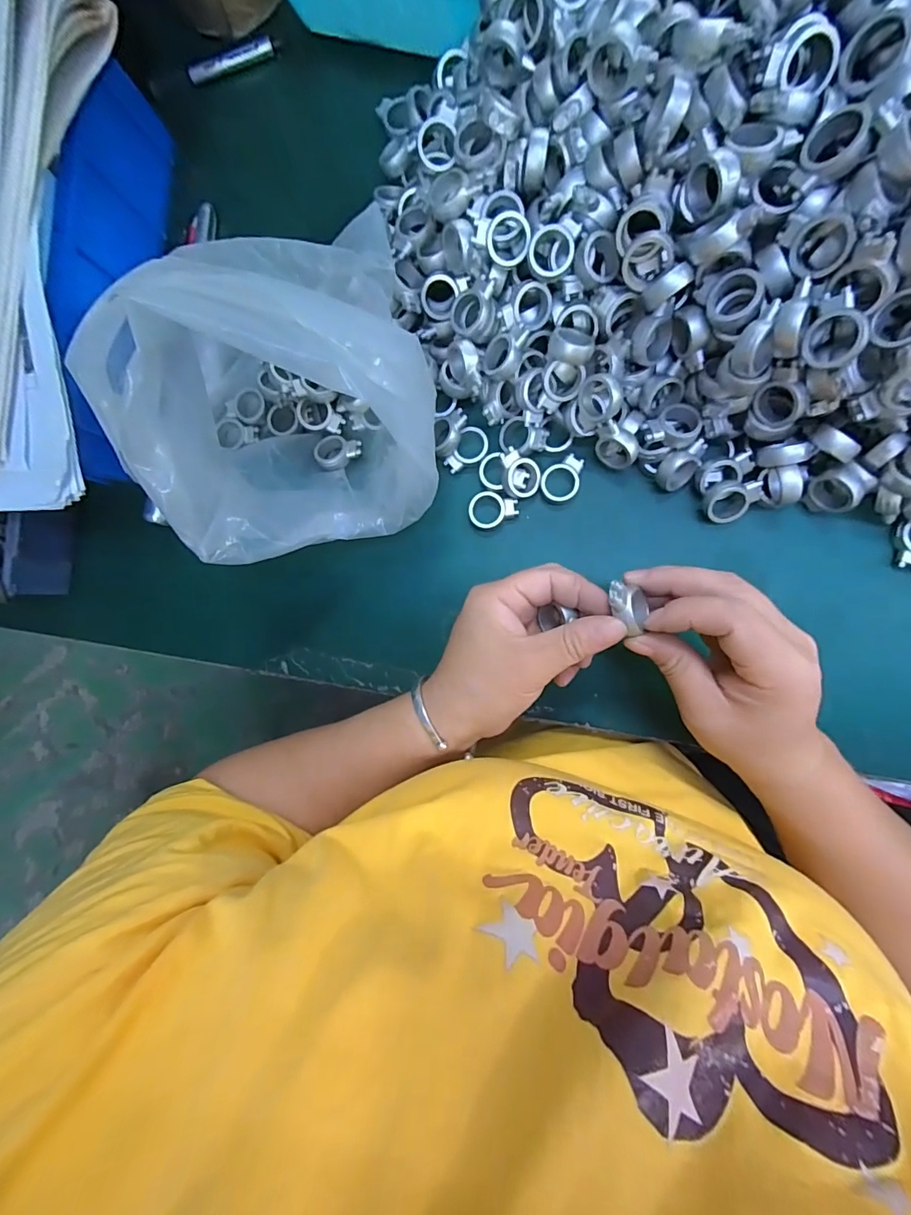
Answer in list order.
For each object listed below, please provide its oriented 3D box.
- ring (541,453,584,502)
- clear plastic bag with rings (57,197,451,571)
[{"bbox_3d":[0.073,-0.088,0.315,0.025,0.007,0.033,28,96,8],"label":"ring"},{"bbox_3d":[-0.093,-0.110,0.258,0.149,0.166,0.138,-19,88,10],"label":"clear plastic bag with rings"}]

